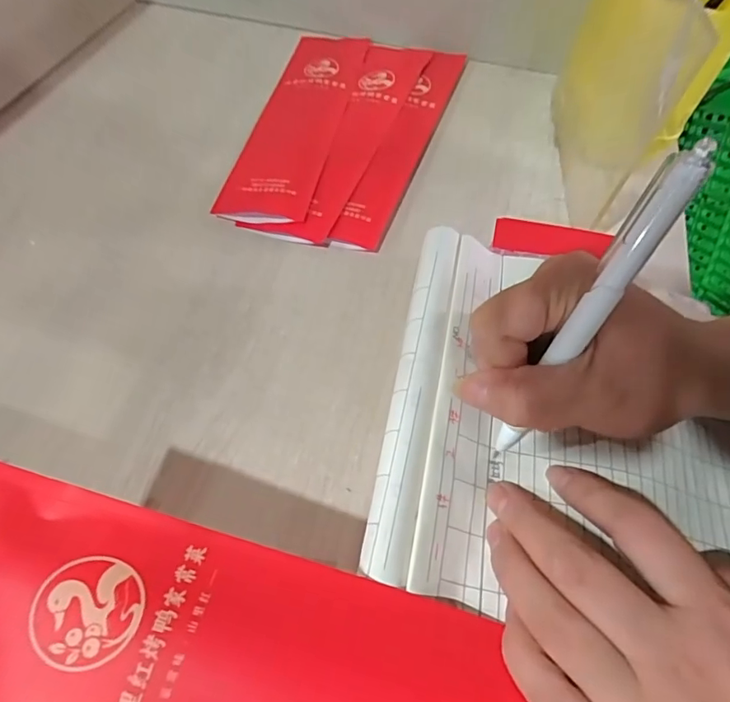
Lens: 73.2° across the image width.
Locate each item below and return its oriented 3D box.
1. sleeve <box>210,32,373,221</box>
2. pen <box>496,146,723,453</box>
[{"bbox_3d":[-0.056,-0.222,0.446,0.073,0.016,0.277,9,59,4],"label":"sleeve"},{"bbox_3d":[0.084,-0.009,0.192,0.013,0.143,0.006,32,35,16],"label":"pen"}]

